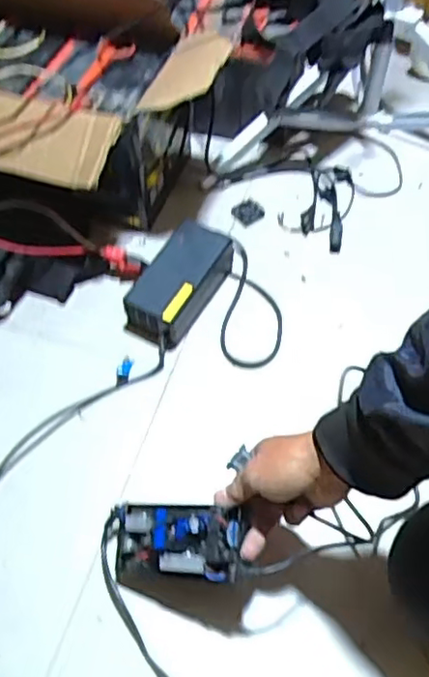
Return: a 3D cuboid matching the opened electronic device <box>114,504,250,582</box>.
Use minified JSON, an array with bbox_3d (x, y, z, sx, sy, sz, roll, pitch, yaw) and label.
[{"bbox_3d":[-0.043,0.201,0.609,0.154,0.043,0.069,-13,50,35],"label":"opened electronic device"}]

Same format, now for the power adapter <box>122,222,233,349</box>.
[{"bbox_3d":[-0.046,-0.079,0.835,0.088,0.069,0.178,24,61,16],"label":"power adapter"}]

